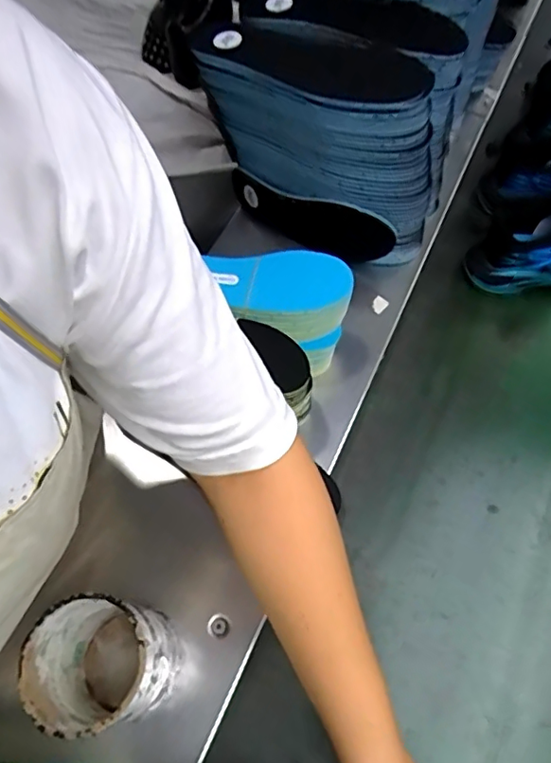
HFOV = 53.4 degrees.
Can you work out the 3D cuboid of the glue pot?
[{"bbox_3d":[-0.122,0.203,0.402,0.080,0.115,0.073,-1,62,2],"label":"glue pot"}]

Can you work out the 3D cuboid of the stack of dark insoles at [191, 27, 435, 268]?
[{"bbox_3d":[0.055,-0.252,0.589,0.244,0.238,0.097,28,68,20],"label":"stack of dark insoles"}]

